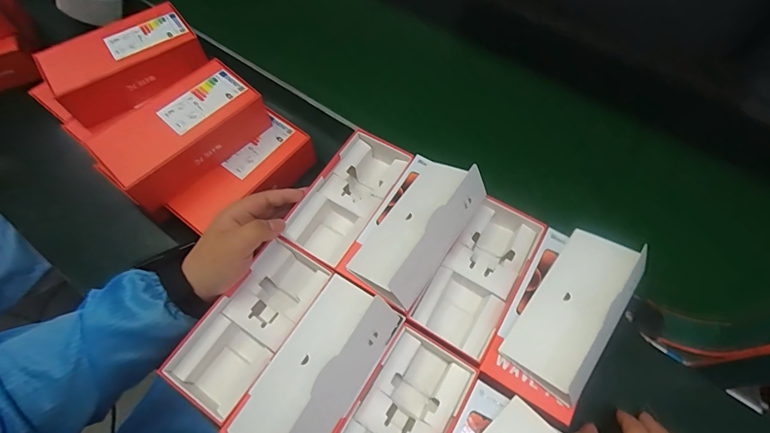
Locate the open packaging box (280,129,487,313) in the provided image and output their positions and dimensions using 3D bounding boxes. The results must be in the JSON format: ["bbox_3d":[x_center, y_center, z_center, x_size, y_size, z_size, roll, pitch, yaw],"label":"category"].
[{"bbox_3d":[-0.003,-0.011,0.445,0.183,0.102,0.179,33,66,14],"label":"open packaging box"}]

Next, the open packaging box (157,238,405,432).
[{"bbox_3d":[-0.100,0.129,0.379,0.175,0.104,0.173,31,65,13],"label":"open packaging box"}]

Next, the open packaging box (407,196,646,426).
[{"bbox_3d":[0.145,0.082,0.405,0.170,0.095,0.180,32,65,14],"label":"open packaging box"}]

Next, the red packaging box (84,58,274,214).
[{"bbox_3d":[-0.235,-0.098,0.448,0.088,0.055,0.179,41,68,17],"label":"red packaging box"}]

